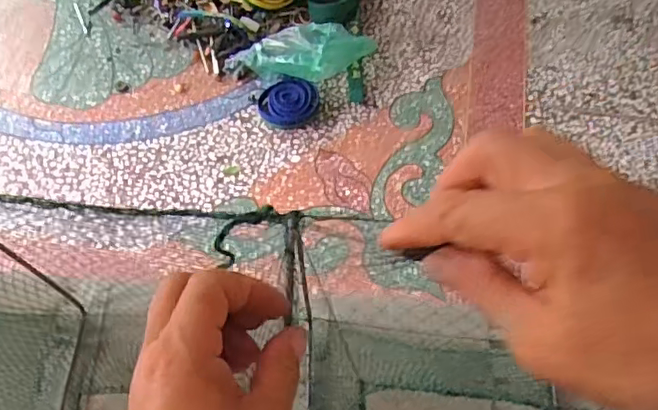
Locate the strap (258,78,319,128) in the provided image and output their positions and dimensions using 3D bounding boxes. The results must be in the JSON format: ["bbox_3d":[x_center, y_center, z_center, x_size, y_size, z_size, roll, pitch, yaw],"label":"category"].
[{"bbox_3d":[-0.101,-0.263,1.458,0.149,0.044,0.131,0,62,0],"label":"strap"}]

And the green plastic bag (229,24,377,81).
[{"bbox_3d":[-0.062,-0.391,1.484,0.394,0.093,0.169,-19,64,-10],"label":"green plastic bag"}]

